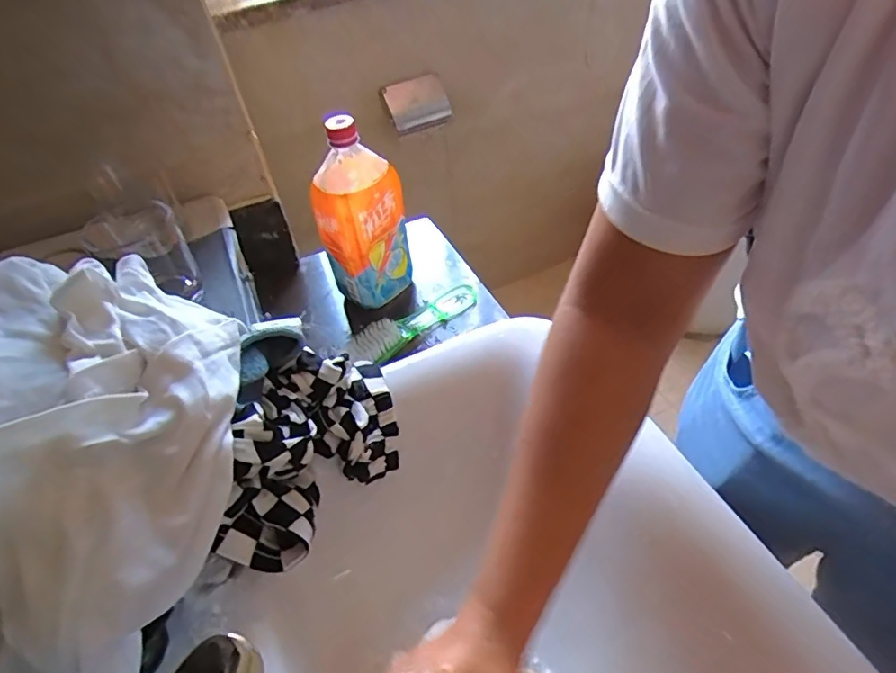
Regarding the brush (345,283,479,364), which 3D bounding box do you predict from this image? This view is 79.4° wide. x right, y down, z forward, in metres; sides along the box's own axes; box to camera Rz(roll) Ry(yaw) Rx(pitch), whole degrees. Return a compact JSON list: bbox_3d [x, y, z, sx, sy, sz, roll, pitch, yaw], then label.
[{"bbox_3d":[-0.036,-0.018,0.643,0.184,0.032,0.040,-29,49,-35],"label":"brush"}]

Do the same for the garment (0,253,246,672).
[{"bbox_3d":[-0.195,0.060,0.302,0.132,0.118,0.242,-4,47,3],"label":"garment"}]

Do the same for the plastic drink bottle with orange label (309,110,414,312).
[{"bbox_3d":[-0.101,-0.129,0.629,0.072,0.227,0.091,25,55,27],"label":"plastic drink bottle with orange label"}]

